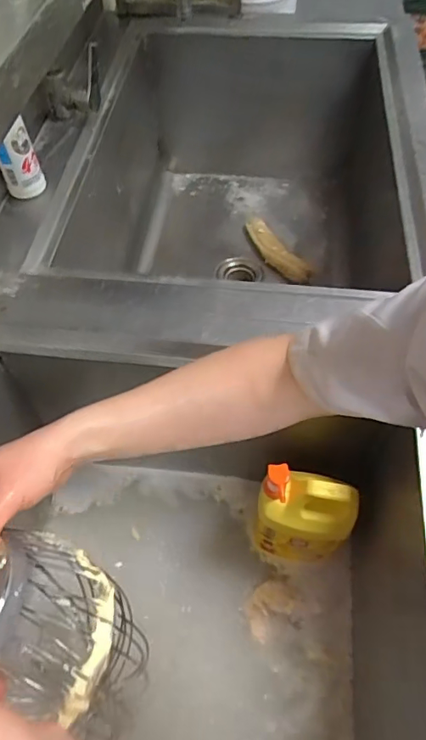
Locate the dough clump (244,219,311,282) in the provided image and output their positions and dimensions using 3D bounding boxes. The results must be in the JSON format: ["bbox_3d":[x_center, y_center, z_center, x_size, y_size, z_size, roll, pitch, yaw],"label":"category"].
[{"bbox_3d":[0.167,-0.322,1.354,0.081,0.044,0.242,-38,63,-22],"label":"dough clump"}]

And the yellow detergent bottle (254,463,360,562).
[{"bbox_3d":[0.143,0.231,0.821,0.144,0.241,0.091,4,56,4],"label":"yellow detergent bottle"}]

